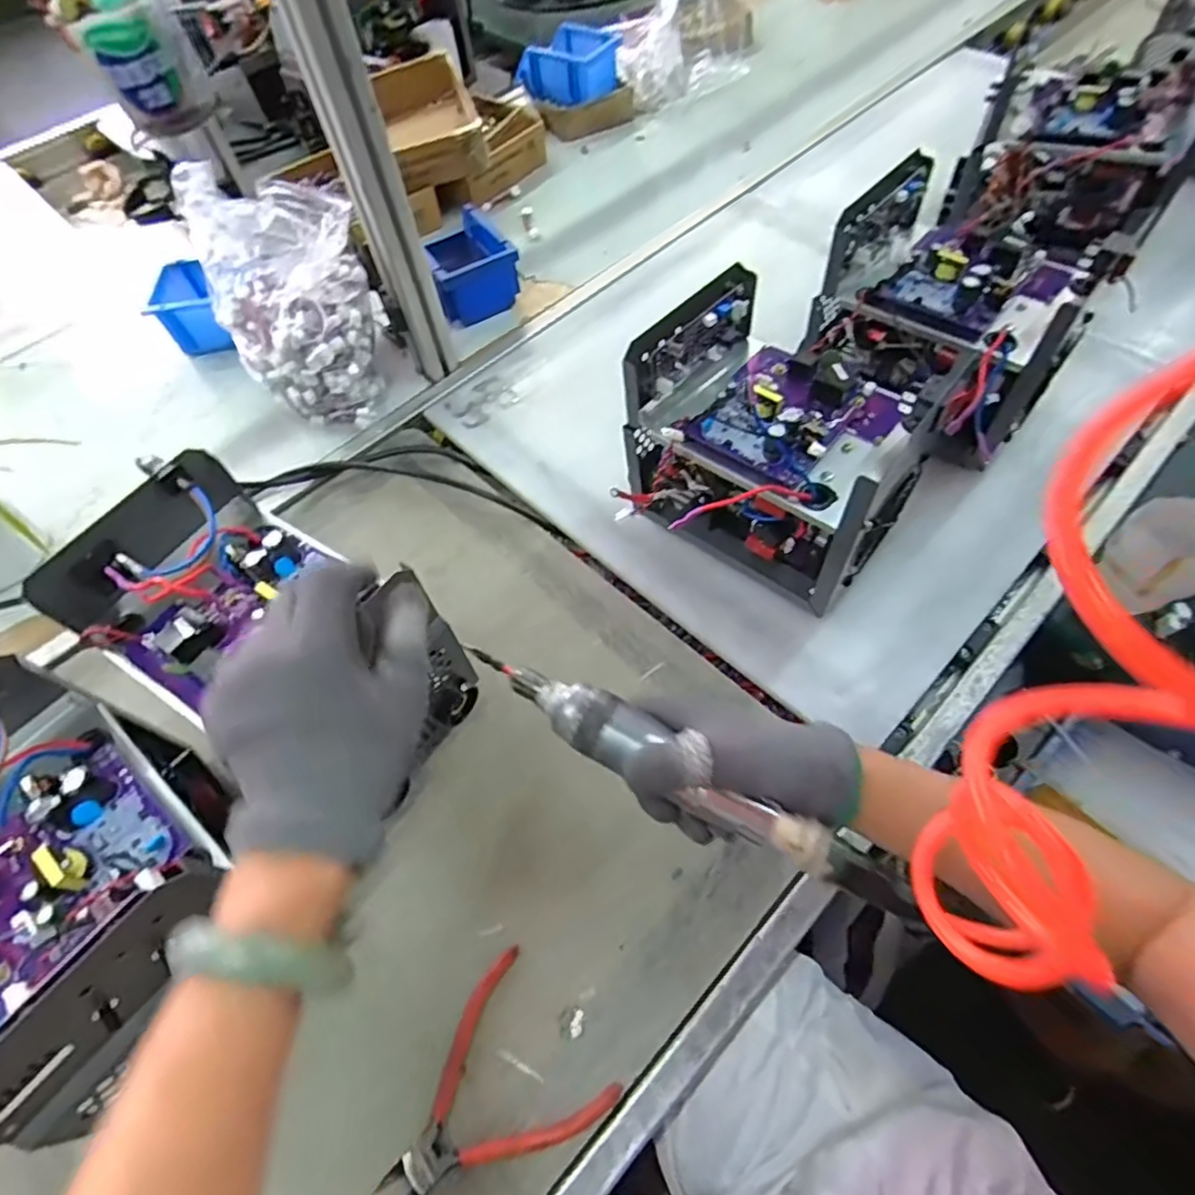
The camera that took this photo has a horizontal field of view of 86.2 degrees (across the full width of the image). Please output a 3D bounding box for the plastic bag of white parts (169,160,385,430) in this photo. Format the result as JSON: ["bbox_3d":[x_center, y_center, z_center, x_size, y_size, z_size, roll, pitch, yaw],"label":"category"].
[{"bbox_3d":[-0.318,-0.313,0.681,0.159,0.201,0.190,-26,61,-11],"label":"plastic bag of white parts"}]

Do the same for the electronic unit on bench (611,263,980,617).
[{"bbox_3d":[0.143,-0.121,0.550,0.218,0.189,0.171,27,65,19],"label":"electronic unit on bench"}]

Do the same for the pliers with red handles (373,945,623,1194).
[{"bbox_3d":[-0.074,0.322,0.405,0.139,0.009,0.112,-40,66,-18],"label":"pliers with red handles"}]

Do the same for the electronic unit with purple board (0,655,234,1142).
[{"bbox_3d":[-0.327,0.151,0.352,0.215,0.073,0.151,34,67,22],"label":"electronic unit with purple board"}]

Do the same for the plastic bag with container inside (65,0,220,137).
[{"bbox_3d":[-0.297,-0.349,0.413,0.062,0.069,0.061,-35,63,-16],"label":"plastic bag with container inside"}]

